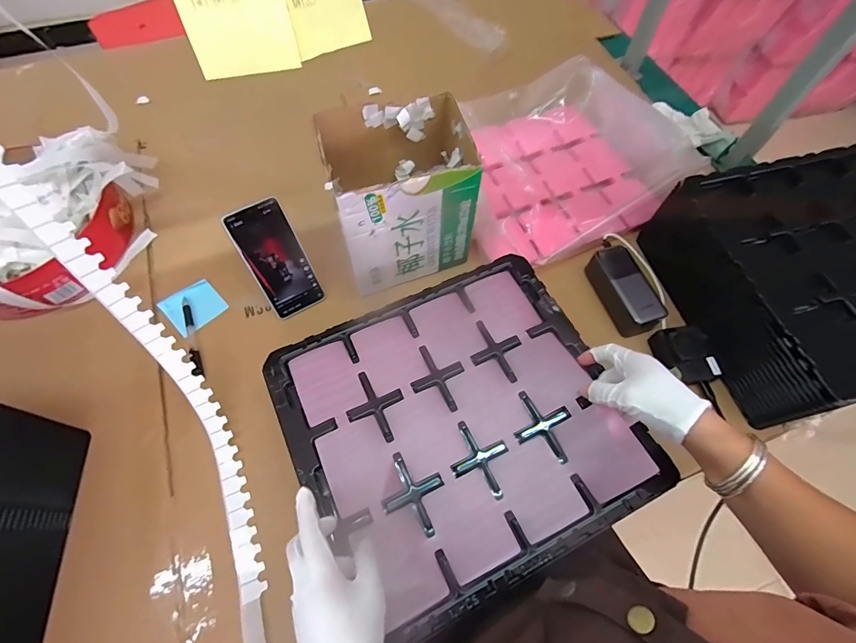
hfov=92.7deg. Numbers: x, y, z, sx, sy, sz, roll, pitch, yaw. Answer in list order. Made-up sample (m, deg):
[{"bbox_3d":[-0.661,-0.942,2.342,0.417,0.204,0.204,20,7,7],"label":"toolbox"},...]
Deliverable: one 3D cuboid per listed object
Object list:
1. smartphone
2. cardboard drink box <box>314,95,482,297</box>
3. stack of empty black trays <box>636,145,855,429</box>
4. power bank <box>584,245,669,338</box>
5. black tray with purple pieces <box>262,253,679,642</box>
[{"bbox_3d":[-0.212,-0.085,0.581,0.078,0.167,0.011,-31,36,-16],"label":"smartphone"},{"bbox_3d":[-0.041,-0.177,0.588,0.191,0.193,0.156,-17,66,-10],"label":"cardboard drink box"},{"bbox_3d":[0.577,-0.072,0.596,0.413,0.115,0.346,-15,65,-9],"label":"stack of empty black trays"},{"bbox_3d":[0.303,-0.047,0.621,0.064,0.052,0.131,-16,66,-9],"label":"power bank"},{"bbox_3d":[0.035,0.108,0.467,0.363,0.034,0.335,-24,67,-13],"label":"black tray with purple pieces"}]

